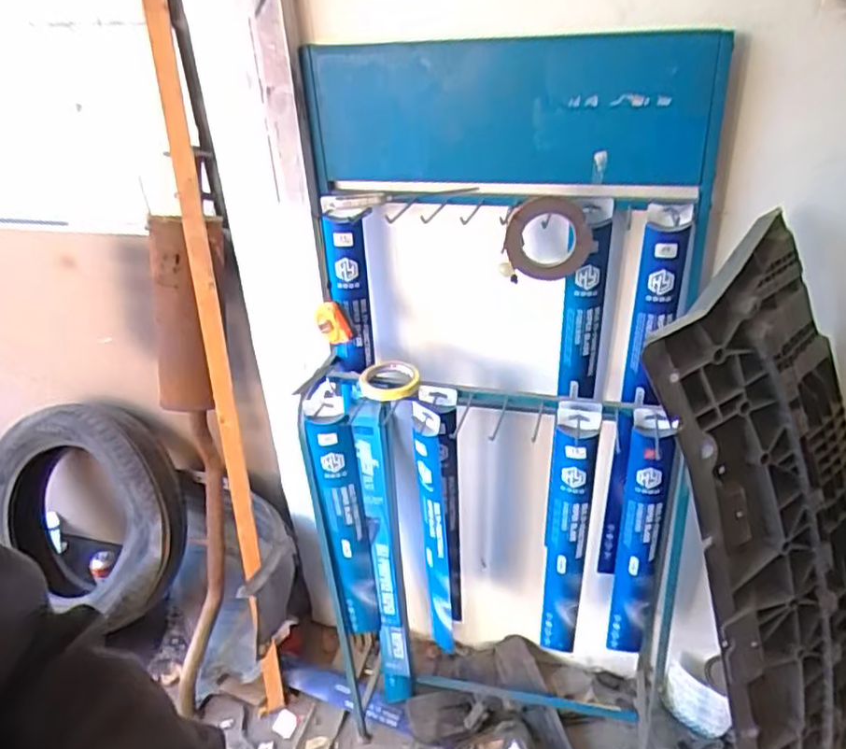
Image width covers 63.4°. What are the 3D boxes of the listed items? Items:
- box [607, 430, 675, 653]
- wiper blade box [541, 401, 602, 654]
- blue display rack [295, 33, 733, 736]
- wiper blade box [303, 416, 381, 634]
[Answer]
[{"bbox_3d":[0.360,0.295,1.151,0.069,0.499,0.041,5,33,14],"label":"box"},{"bbox_3d":[0.243,0.274,1.152,0.068,0.516,0.045,11,35,23],"label":"wiper blade box"},{"bbox_3d":[0.126,0.132,1.216,0.606,1.281,0.295,0,32,6],"label":"blue display rack"},{"bbox_3d":[-0.135,0.281,1.204,0.074,0.490,0.026,-5,32,-3],"label":"wiper blade box"}]

